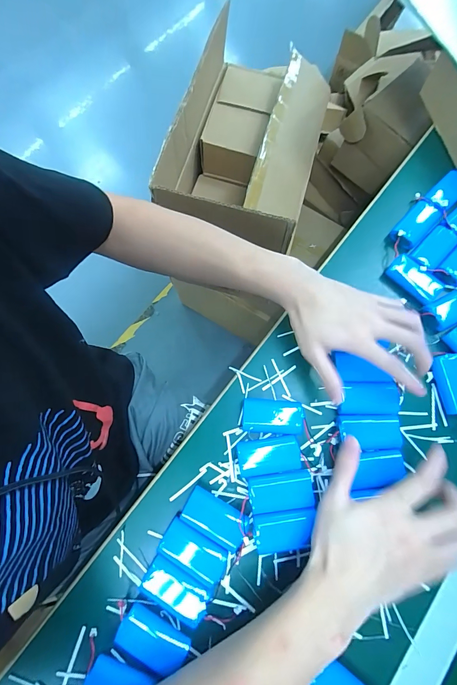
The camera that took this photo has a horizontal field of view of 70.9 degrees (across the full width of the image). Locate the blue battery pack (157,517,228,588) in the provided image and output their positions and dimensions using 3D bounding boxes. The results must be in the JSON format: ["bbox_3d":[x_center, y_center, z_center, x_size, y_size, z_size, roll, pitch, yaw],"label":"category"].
[{"bbox_3d":[-0.035,0.215,0.330,0.069,0.015,0.036,30,77,6],"label":"blue battery pack"}]

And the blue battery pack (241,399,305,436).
[{"bbox_3d":[0.051,0.086,0.370,0.068,0.018,0.037,4,76,0],"label":"blue battery pack"}]

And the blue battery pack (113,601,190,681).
[{"bbox_3d":[-0.074,0.292,0.315,0.070,0.016,0.035,28,77,6],"label":"blue battery pack"}]

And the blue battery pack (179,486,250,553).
[{"bbox_3d":[-0.014,0.188,0.343,0.070,0.014,0.037,29,77,6],"label":"blue battery pack"}]

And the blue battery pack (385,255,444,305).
[{"bbox_3d":[0.240,-0.082,0.412,0.072,0.016,0.036,39,78,8],"label":"blue battery pack"}]

